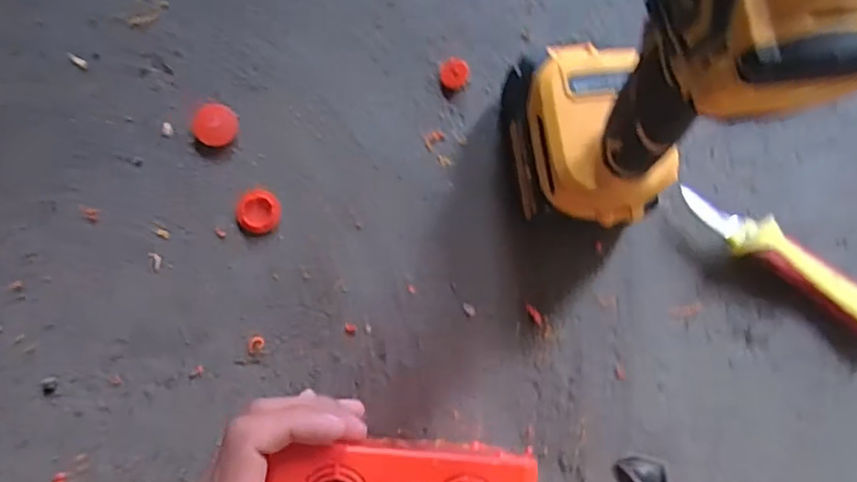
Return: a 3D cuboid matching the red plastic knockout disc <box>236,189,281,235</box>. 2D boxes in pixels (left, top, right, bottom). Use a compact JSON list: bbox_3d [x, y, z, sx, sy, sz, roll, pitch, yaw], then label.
[{"bbox_3d":[-0.108,-0.019,0.400,0.026,0.004,0.027,1,82,-5],"label":"red plastic knockout disc"}]

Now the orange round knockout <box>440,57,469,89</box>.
[{"bbox_3d":[0.017,-0.113,0.427,0.019,0.009,0.021,4,82,-4],"label":"orange round knockout"}]

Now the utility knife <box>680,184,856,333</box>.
[{"bbox_3d":[0.236,0.015,0.412,0.164,0.020,0.032,32,81,0],"label":"utility knife"}]

